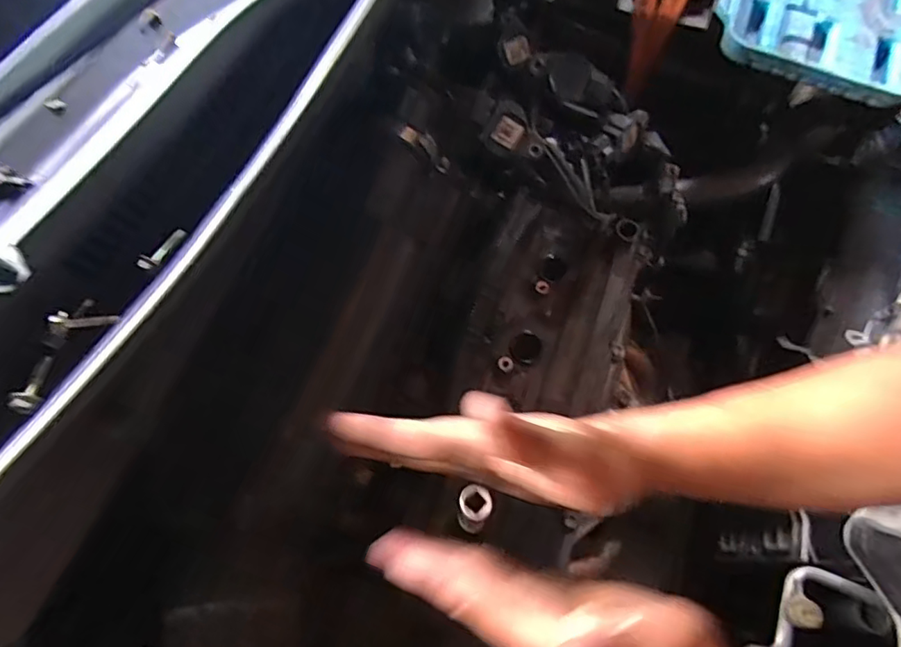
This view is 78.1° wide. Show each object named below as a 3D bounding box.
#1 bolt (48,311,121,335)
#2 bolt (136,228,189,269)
[{"bbox_3d":[-0.179,-0.001,0.272,0.028,0.006,0.008,-6,59,-40],"label":"bolt"},{"bbox_3d":[-0.149,-0.039,0.287,0.007,0.007,0.029,27,70,14],"label":"bolt"}]

